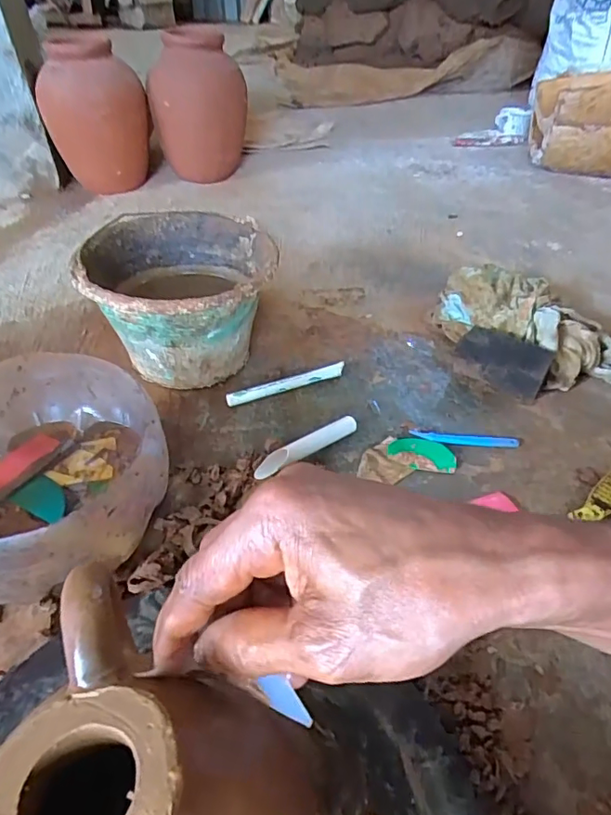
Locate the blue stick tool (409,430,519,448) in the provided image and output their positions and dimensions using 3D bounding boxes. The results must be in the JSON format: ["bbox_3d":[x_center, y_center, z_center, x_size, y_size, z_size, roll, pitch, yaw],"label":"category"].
[{"bbox_3d":[0.200,0.040,0.656,0.135,0.004,0.015,5,63,1],"label":"blue stick tool"}]

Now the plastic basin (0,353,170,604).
[{"bbox_3d":[-0.263,0.069,0.530,0.252,0.127,0.230,1,43,-1],"label":"plastic basin"}]

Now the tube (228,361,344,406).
[{"bbox_3d":[-0.023,-0.034,0.728,0.175,0.018,0.011,-17,3,-20],"label":"tube"}]

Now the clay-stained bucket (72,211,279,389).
[{"bbox_3d":[-0.169,-0.139,0.727,0.239,0.169,0.239,1,43,-1],"label":"clay-stained bucket"}]

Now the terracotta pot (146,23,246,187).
[{"bbox_3d":[-0.256,-0.730,1.280,0.213,0.300,0.201,-3,43,-4],"label":"terracotta pot"}]

